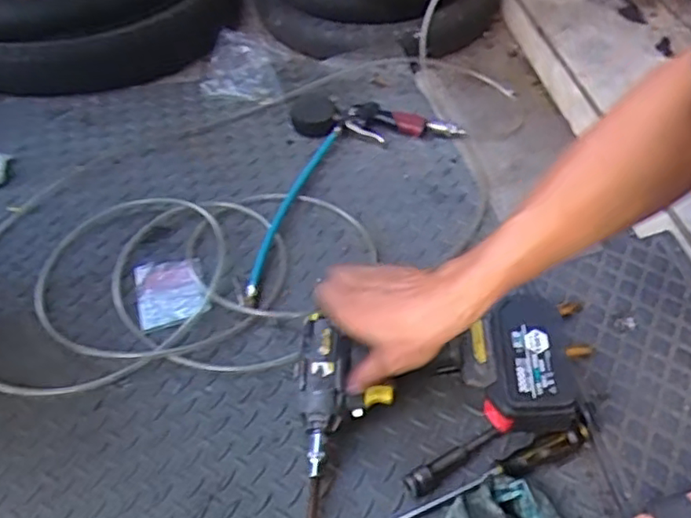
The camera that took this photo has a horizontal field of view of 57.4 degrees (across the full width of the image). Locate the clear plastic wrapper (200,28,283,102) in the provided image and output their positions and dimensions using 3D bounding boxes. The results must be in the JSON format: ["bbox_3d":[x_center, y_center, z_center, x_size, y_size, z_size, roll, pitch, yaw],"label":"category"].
[{"bbox_3d":[-0.185,-0.334,1.094,0.131,0.046,0.165,-7,48,-7],"label":"clear plastic wrapper"}]

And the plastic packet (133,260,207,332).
[{"bbox_3d":[-0.218,0.038,0.775,0.078,0.013,0.103,-17,50,-16],"label":"plastic packet"}]

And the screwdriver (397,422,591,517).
[{"bbox_3d":[0.129,0.207,0.601,0.241,0.025,0.023,-15,49,-14],"label":"screwdriver"}]

